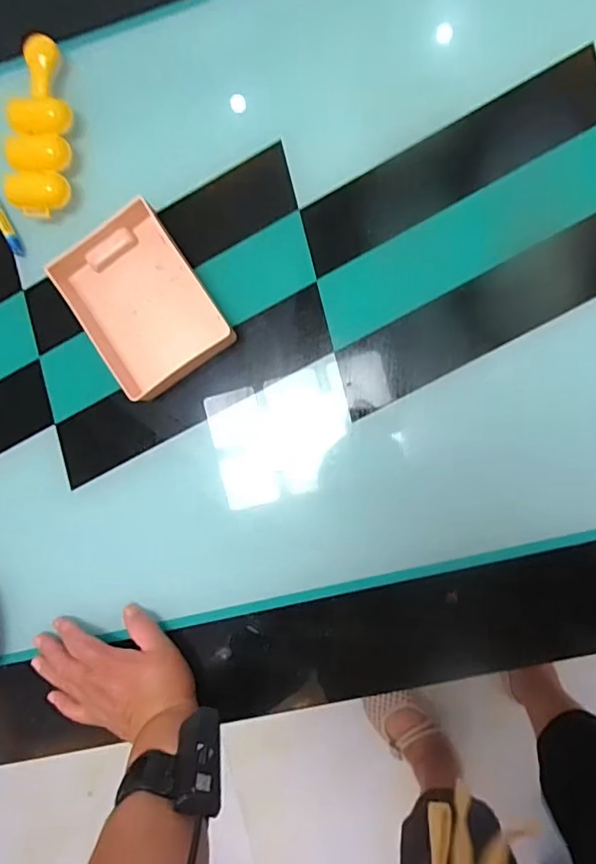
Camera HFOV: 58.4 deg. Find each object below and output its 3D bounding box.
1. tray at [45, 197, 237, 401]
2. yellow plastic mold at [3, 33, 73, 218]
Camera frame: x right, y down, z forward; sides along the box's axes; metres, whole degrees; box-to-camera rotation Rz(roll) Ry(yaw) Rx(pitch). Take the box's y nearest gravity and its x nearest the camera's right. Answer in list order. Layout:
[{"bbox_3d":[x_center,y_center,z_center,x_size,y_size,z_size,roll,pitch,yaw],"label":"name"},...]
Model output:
[{"bbox_3d":[-0.146,-0.123,0.506,0.115,0.036,0.163,-34,87,5],"label":"tray"},{"bbox_3d":[-0.250,-0.291,0.512,0.062,0.035,0.165,0,91,6],"label":"yellow plastic mold"}]

